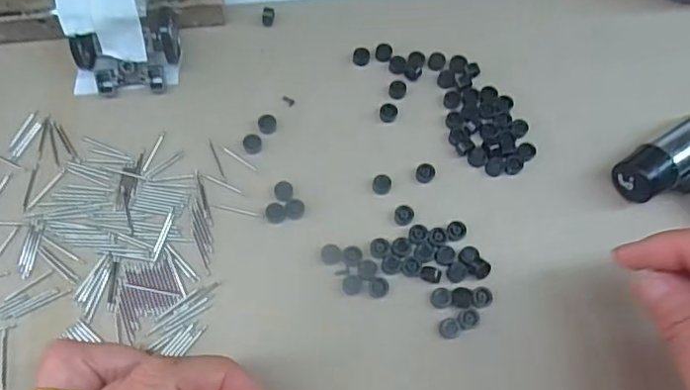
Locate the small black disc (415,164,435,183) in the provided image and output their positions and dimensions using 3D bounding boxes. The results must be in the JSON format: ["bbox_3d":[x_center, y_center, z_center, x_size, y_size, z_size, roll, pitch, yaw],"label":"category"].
[{"bbox_3d":[0.039,-0.010,0.271,0.009,0.004,0.009,1,68,-2],"label":"small black disc"}]

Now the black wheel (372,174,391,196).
[{"bbox_3d":[0.018,-0.005,0.268,0.009,0.004,0.009,1,68,-2],"label":"black wheel"}]

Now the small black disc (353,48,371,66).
[{"bbox_3d":[0.009,-0.073,0.294,0.009,0.004,0.008,2,68,-2],"label":"small black disc"}]

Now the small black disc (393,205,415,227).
[{"bbox_3d":[0.028,0.009,0.262,0.009,0.004,0.010,32,70,10],"label":"small black disc"}]

